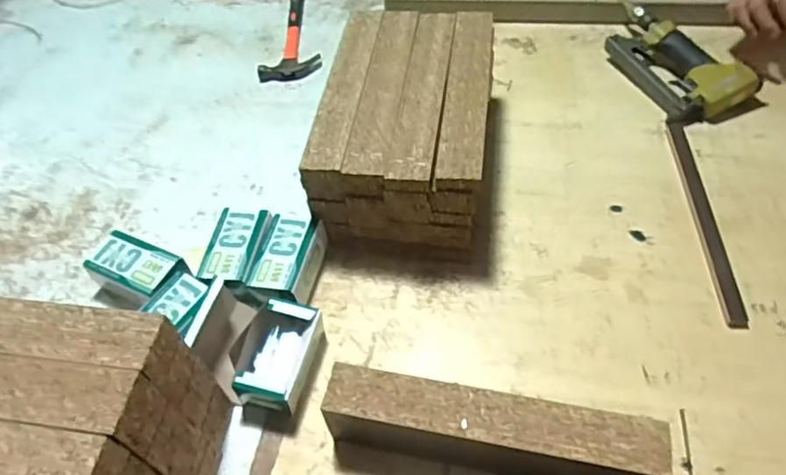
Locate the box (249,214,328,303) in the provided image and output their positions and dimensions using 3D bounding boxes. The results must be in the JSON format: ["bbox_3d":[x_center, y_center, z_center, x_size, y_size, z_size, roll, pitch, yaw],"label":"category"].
[{"bbox_3d":[-0.126,0.032,0.721,0.063,0.055,0.109,6,55,10],"label":"box"}]

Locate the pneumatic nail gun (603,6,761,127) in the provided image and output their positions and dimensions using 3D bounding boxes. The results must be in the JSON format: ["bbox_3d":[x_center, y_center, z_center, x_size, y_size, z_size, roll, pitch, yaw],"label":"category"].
[{"bbox_3d":[0.422,-0.260,0.884,0.132,0.050,0.217,-20,54,-9],"label":"pneumatic nail gun"}]

